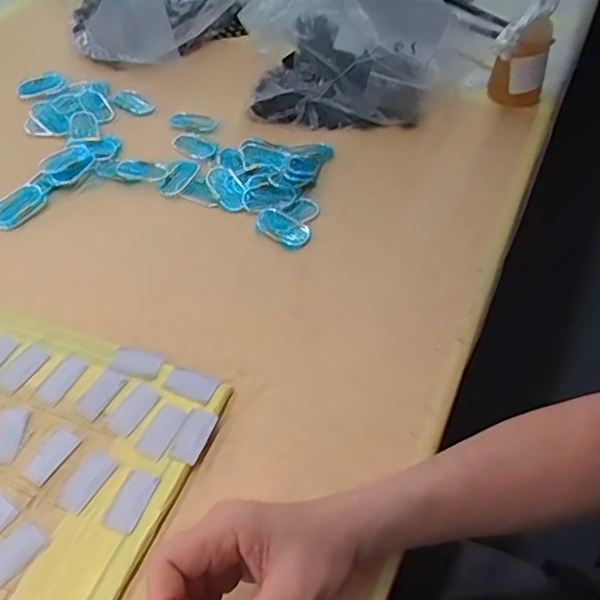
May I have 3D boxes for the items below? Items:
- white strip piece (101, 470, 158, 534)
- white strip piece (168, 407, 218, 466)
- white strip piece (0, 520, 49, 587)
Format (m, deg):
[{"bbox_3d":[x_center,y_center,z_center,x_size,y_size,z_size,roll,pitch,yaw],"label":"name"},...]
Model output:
[{"bbox_3d":[-0.121,0.142,0.415,0.024,0.004,0.041,18,53,11],"label":"white strip piece"},{"bbox_3d":[-0.081,0.103,0.443,0.024,0.006,0.042,17,53,11],"label":"white strip piece"},{"bbox_3d":[-0.193,0.170,0.391,0.023,0.004,0.042,33,57,21],"label":"white strip piece"}]

